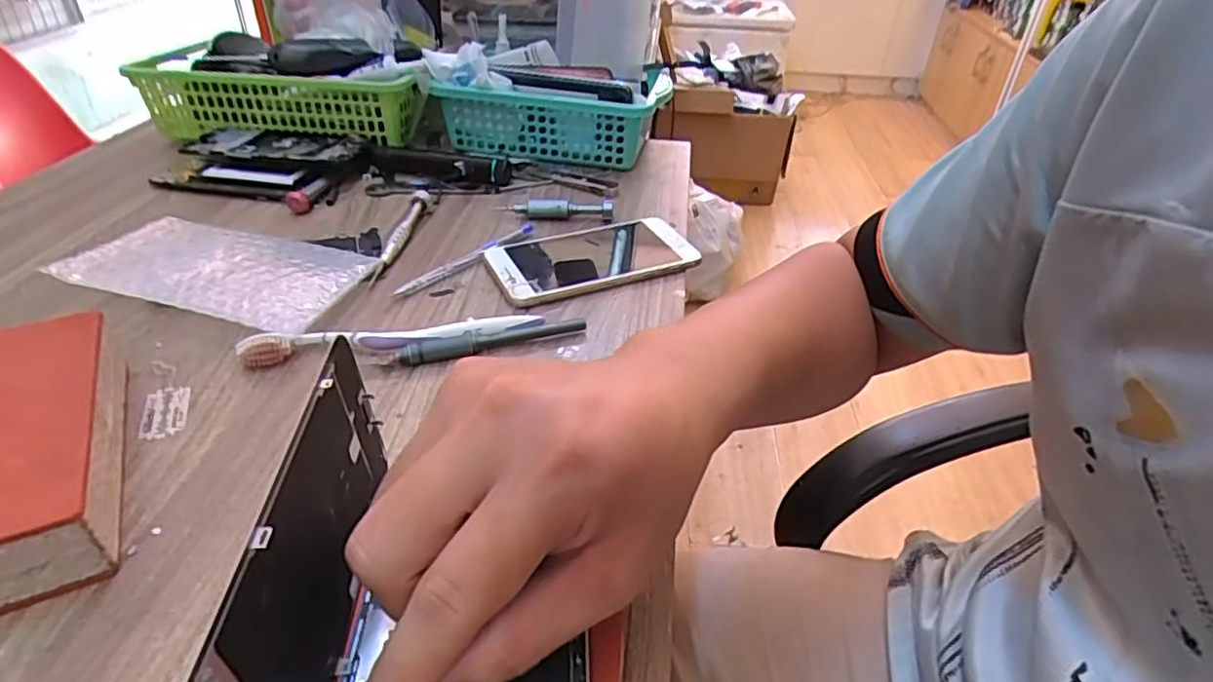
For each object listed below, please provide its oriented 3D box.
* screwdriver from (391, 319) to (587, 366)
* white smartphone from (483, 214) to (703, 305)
[{"bbox_3d":[-0.070,0.000,0.408,0.119,0.012,0.013,-10,38,-15],"label":"screwdriver"},{"bbox_3d":[-0.012,-0.065,0.499,0.150,0.010,0.084,-14,39,-19],"label":"white smartphone"}]

